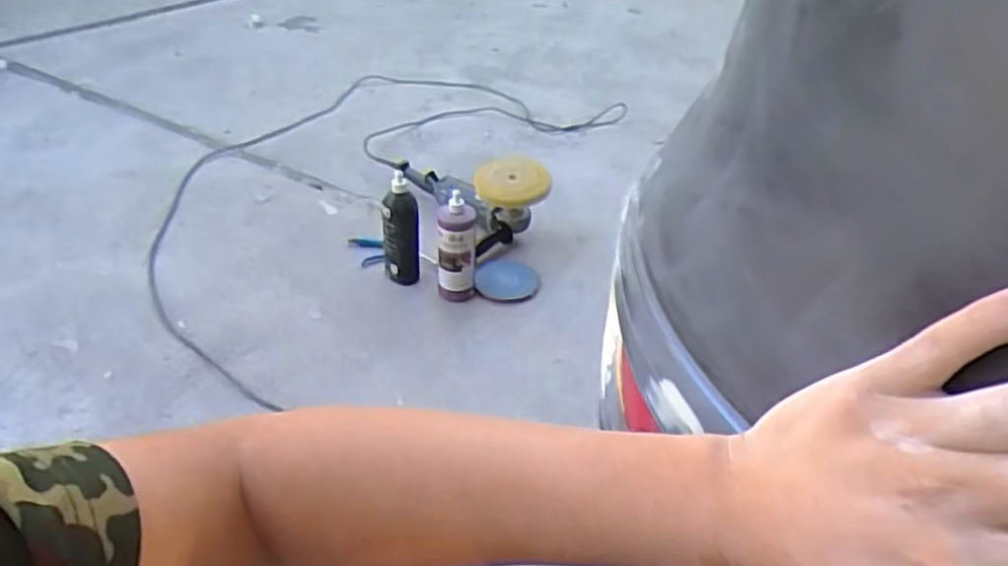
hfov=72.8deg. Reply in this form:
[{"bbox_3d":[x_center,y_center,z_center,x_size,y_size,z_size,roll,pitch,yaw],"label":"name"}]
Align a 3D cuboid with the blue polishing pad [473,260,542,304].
[{"bbox_3d":[0.008,-0.008,1.504,0.140,0.020,0.126,7,37,6],"label":"blue polishing pad"}]

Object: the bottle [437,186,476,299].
[{"bbox_3d":[-0.098,-0.066,1.430,0.079,0.233,0.095,1,37,-1],"label":"bottle"}]

